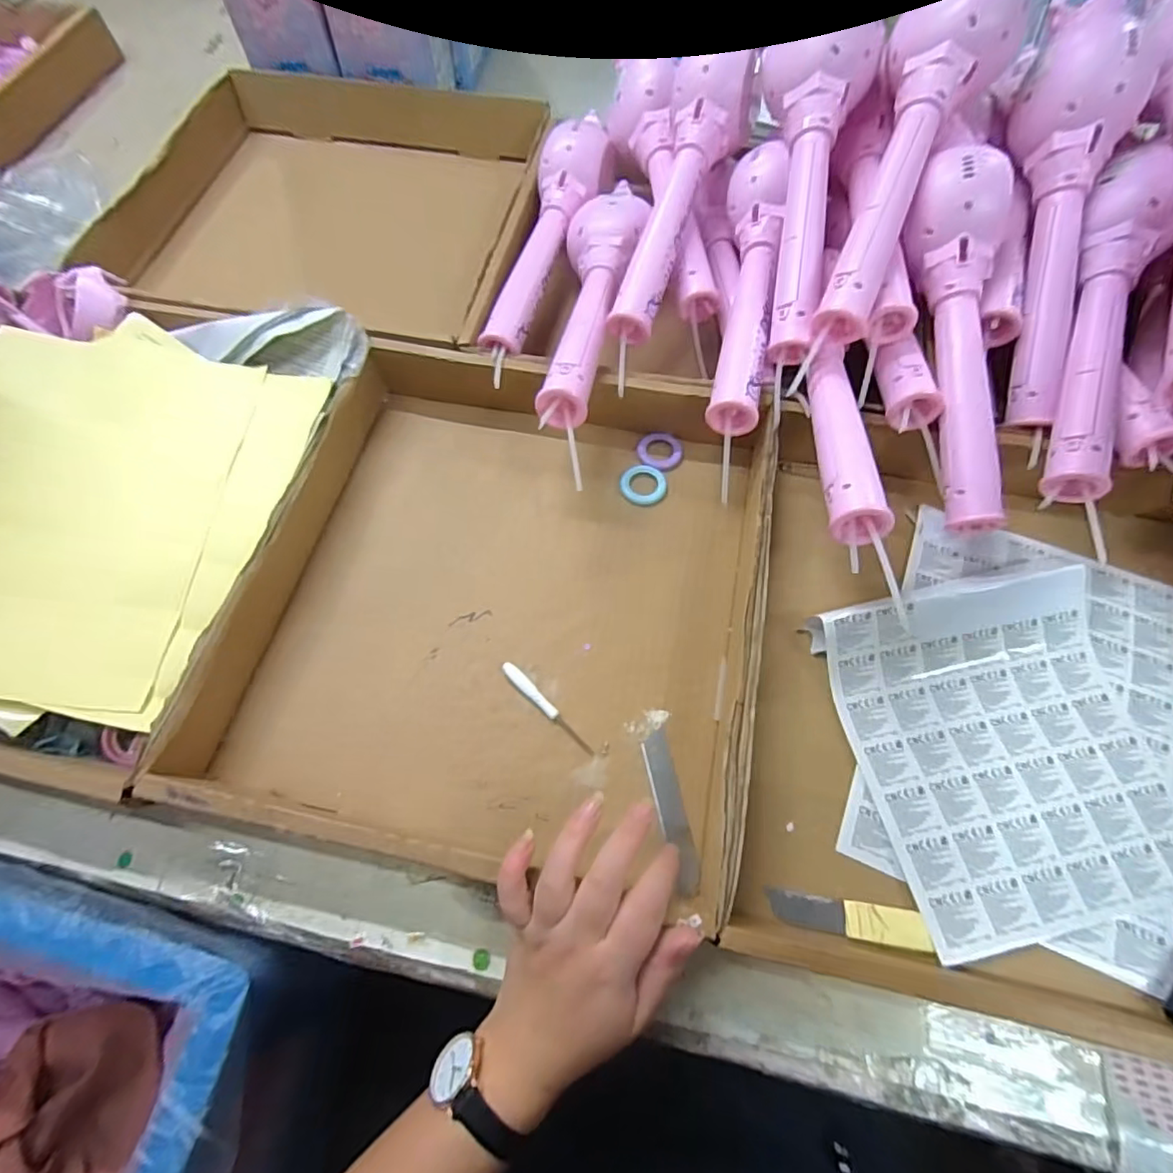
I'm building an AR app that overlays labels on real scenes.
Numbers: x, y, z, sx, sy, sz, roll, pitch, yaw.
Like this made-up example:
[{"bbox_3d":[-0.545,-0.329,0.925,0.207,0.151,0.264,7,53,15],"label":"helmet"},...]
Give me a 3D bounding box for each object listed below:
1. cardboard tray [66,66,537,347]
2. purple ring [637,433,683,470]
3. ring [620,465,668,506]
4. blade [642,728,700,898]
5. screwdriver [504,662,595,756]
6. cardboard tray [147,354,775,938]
[{"bbox_3d":[-0.265,-0.398,0.620,0.417,0.083,0.417,7,66,6],"label":"cardboard tray"},{"bbox_3d":[0.063,-0.116,0.492,0.037,0.005,0.035,-1,66,2],"label":"purple ring"},{"bbox_3d":[0.048,-0.085,0.476,0.038,0.008,0.036,-1,66,2],"label":"ring"},{"bbox_3d":[0.055,0.143,0.372,0.019,0.004,0.099,-12,65,-3],"label":"blade"},{"bbox_3d":[-0.027,0.084,0.401,0.086,0.008,0.010,40,73,18],"label":"screwdriver"},{"bbox_3d":[-0.057,-0.001,0.418,0.346,0.063,0.363,10,66,7],"label":"cardboard tray"}]

